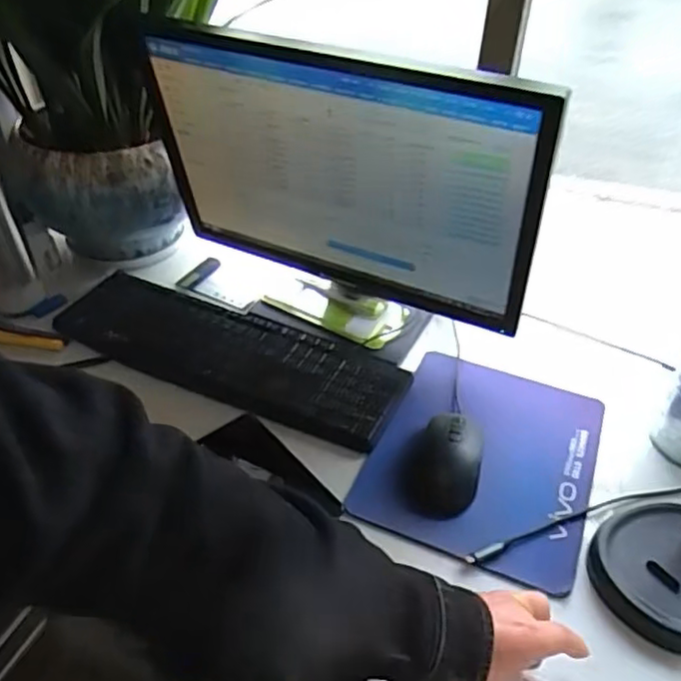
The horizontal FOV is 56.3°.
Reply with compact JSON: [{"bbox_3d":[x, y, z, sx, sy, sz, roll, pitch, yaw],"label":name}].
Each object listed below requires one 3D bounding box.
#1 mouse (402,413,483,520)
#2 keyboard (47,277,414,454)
[{"bbox_3d":[0.100,0.112,0.612,0.068,0.035,0.110,12,42,12],"label":"mouse"},{"bbox_3d":[-0.133,0.005,0.732,0.418,0.017,0.129,17,43,17],"label":"keyboard"}]

